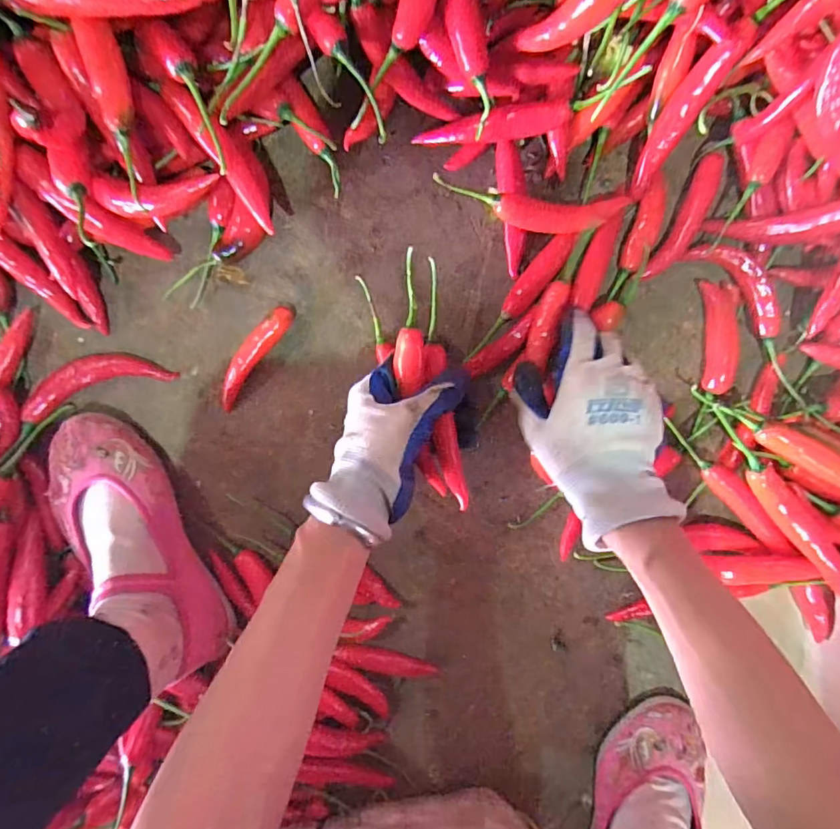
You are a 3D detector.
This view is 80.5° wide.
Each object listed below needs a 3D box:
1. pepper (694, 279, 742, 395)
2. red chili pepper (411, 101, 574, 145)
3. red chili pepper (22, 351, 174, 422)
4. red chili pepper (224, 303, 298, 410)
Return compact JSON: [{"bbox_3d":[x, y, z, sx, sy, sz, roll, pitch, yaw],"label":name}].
[{"bbox_3d":[0.252,-0.066,0.414,0.027,0.021,0.092,-5,98,-1],"label":"pepper"},{"bbox_3d":[0.054,-0.218,0.375,0.114,0.015,0.020,0,99,17],"label":"red chili pepper"},{"bbox_3d":[-0.266,-0.030,0.405,0.118,0.016,0.040,-17,98,1],"label":"red chili pepper"},{"bbox_3d":[-0.139,-0.049,0.412,0.020,0.019,0.103,37,96,-6],"label":"red chili pepper"}]

